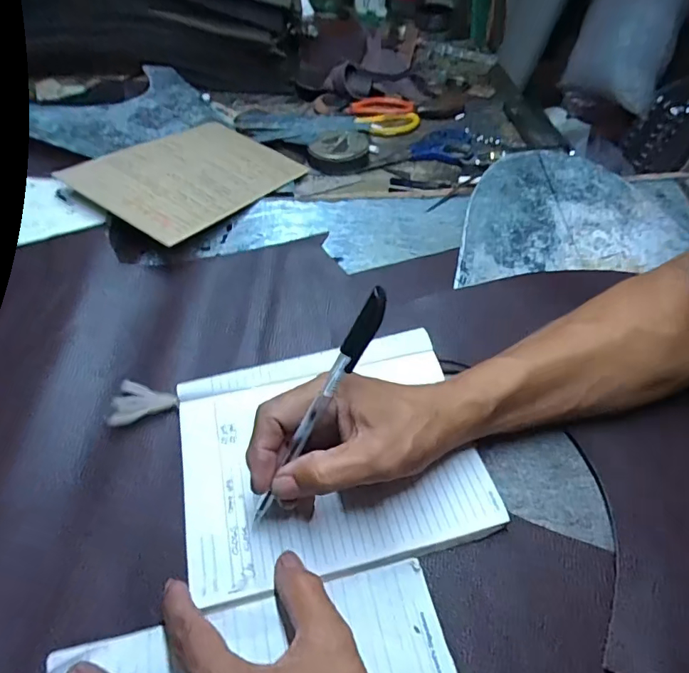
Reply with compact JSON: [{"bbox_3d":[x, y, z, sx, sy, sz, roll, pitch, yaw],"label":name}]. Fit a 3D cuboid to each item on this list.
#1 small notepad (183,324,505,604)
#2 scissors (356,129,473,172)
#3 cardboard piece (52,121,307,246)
[{"bbox_3d":[-0.011,0.077,0.333,0.196,0.014,0.159,-10,52,-11],"label":"small notepad"},{"bbox_3d":[0.094,-0.250,0.635,0.161,0.009,0.079,-8,51,-9],"label":"scissors"},{"bbox_3d":[-0.166,-0.184,0.528,0.158,0.011,0.222,32,47,12],"label":"cardboard piece"}]

